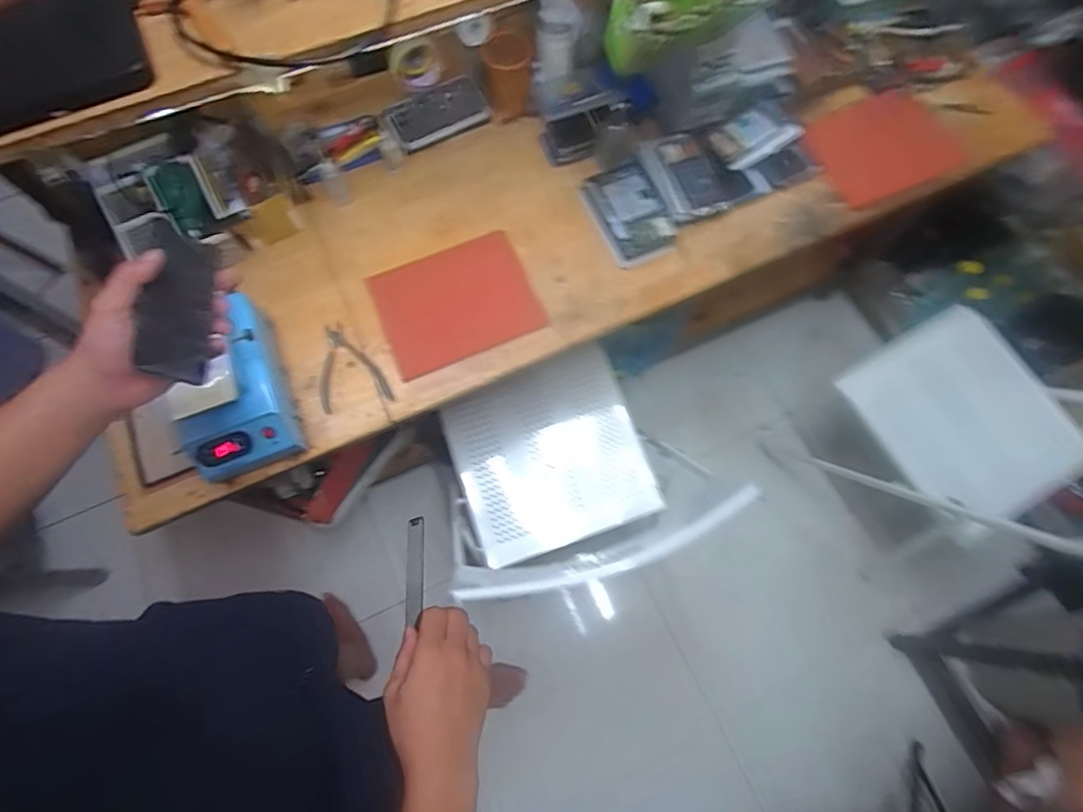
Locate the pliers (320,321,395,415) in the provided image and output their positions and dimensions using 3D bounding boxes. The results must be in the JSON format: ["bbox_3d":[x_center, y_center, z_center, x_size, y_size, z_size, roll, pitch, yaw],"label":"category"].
[{"bbox_3d":[-0.310,-0.066,0.867,0.108,0.010,0.153,-16,72,-5],"label":"pliers"}]

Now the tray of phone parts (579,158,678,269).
[{"bbox_3d":[0.155,-0.344,0.942,0.121,0.028,0.190,-24,73,-8],"label":"tray of phone parts"}]

